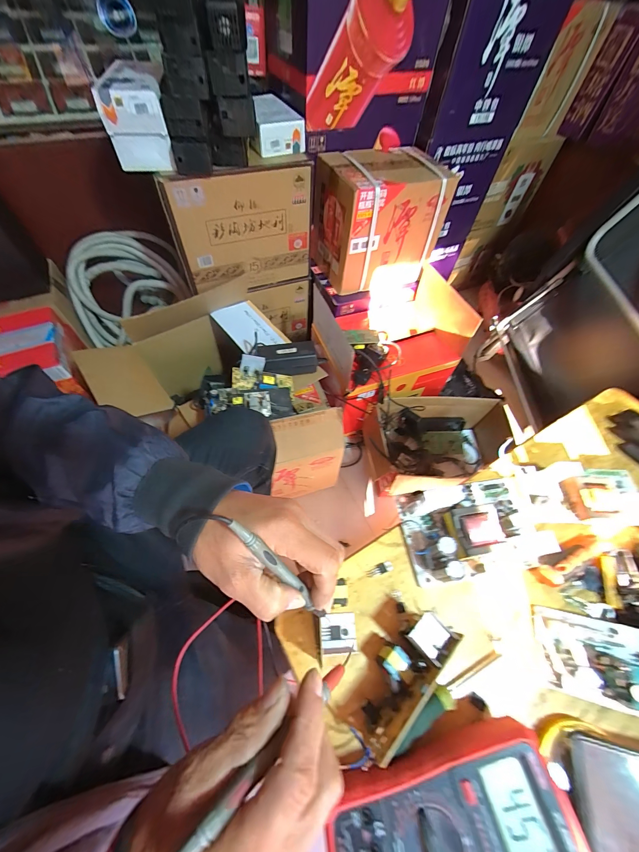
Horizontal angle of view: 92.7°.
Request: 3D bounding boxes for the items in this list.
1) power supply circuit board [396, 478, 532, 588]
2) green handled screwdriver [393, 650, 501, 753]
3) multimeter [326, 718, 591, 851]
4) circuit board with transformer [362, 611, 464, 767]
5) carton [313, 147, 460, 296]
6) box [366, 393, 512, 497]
[{"bbox_3d":[0.187,0.117,0.365,0.164,0.050,0.109,-6,60,-7],"label":"power supply circuit board"},{"bbox_3d":[0.125,0.257,0.292,0.135,0.021,0.019,-27,64,-18],"label":"green handled screwdriver"},{"bbox_3d":[0.099,0.314,0.239,0.177,0.052,0.091,-13,61,-11],"label":"multimeter"},{"bbox_3d":[0.076,0.230,0.283,0.113,0.061,0.038,-39,68,-23],"label":"circuit board with transformer"},{"bbox_3d":[0.170,-0.618,0.929,0.339,0.282,0.236,-19,62,-14],"label":"carton"},{"bbox_3d":[0.372,0.051,0.962,0.462,0.182,0.239,-3,59,-5],"label":"box"}]

